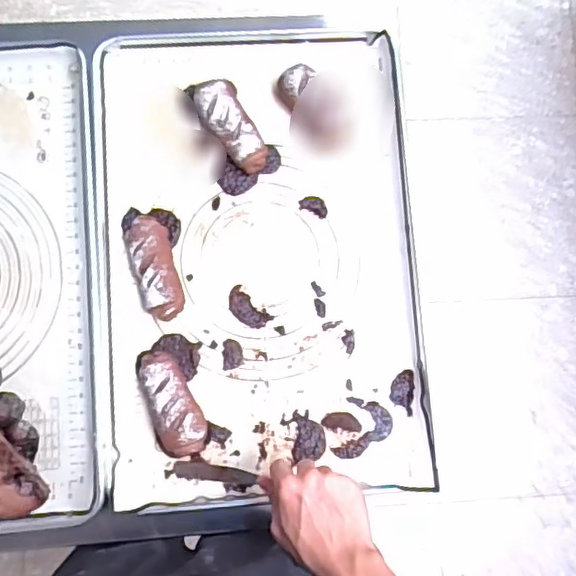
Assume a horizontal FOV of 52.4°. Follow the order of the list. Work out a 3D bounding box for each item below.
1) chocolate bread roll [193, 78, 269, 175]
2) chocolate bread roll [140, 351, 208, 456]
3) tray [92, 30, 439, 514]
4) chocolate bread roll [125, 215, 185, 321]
[{"bbox_3d":[-0.074,-0.205,0.752,0.059,0.035,0.125,-24,85,-7],"label":"chocolate bread roll"},{"bbox_3d":[-0.139,0.138,0.706,0.053,0.035,0.127,-23,85,-6],"label":"chocolate bread roll"},{"bbox_3d":[-0.036,-0.042,0.742,0.399,0.039,0.604,-3,83,-4],"label":"tray"},{"bbox_3d":[-0.164,-0.025,0.723,0.052,0.035,0.127,-18,84,-6],"label":"chocolate bread roll"}]

